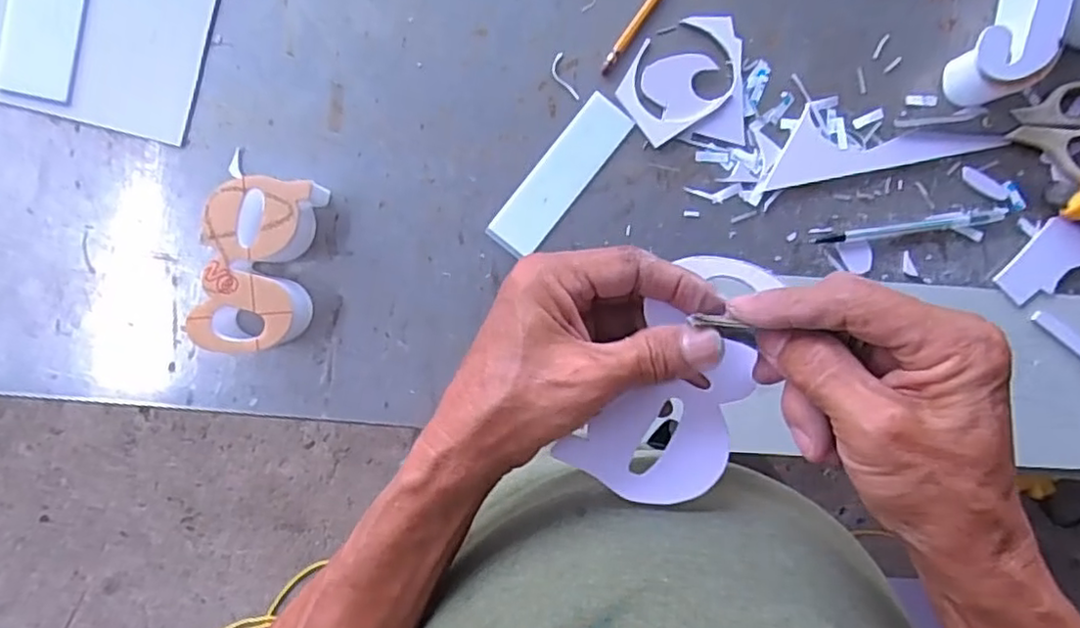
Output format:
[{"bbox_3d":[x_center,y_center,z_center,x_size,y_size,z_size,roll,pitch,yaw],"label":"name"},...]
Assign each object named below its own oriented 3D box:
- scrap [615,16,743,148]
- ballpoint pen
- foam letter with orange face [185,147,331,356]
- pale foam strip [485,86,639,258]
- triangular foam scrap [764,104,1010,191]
[{"bbox_3d":[0.110,-0.181,0.492,0.100,0.007,0.070,-37,93,-1],"label":"scrap"},{"bbox_3d":[0.287,-0.068,0.504,0.154,0.006,0.012,-8,92,-2],"label":"ballpoint pen"},{"bbox_3d":[-0.203,-0.038,0.468,0.070,0.045,0.129,10,92,-2],"label":"foam letter with orange face"},{"bbox_3d":[0.016,-0.104,0.495,0.040,0.004,0.136,38,90,-3],"label":"pale foam strip"},{"bbox_3d":[0.263,-0.139,0.503,0.179,0.010,0.053,-11,92,-2],"label":"triangular foam scrap"}]

